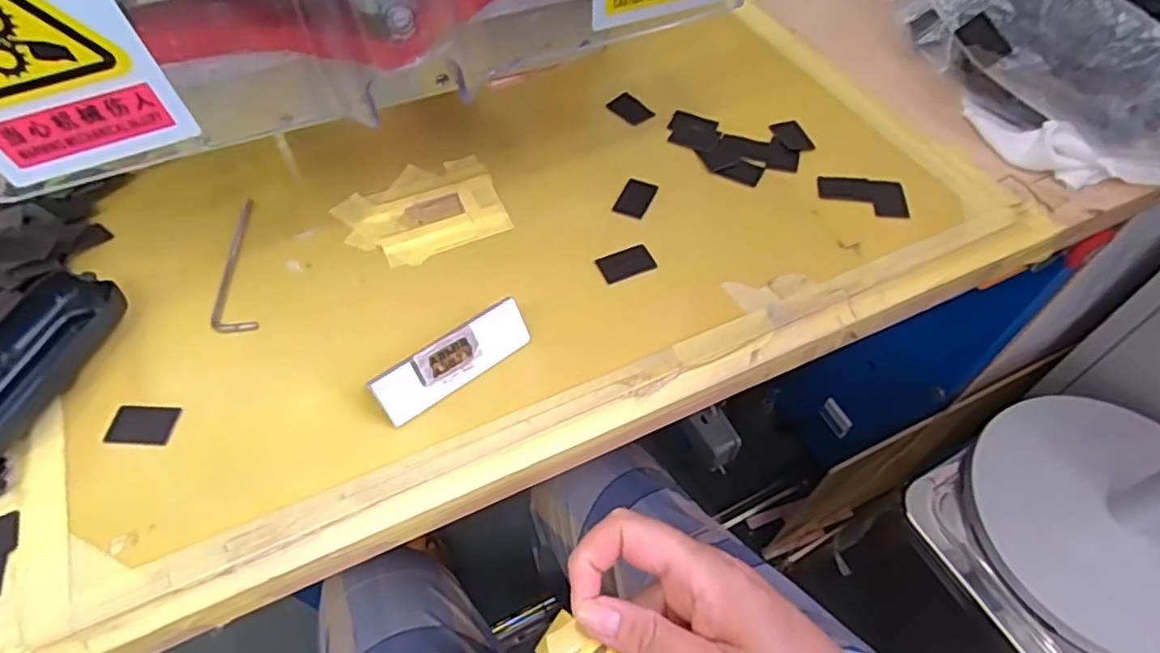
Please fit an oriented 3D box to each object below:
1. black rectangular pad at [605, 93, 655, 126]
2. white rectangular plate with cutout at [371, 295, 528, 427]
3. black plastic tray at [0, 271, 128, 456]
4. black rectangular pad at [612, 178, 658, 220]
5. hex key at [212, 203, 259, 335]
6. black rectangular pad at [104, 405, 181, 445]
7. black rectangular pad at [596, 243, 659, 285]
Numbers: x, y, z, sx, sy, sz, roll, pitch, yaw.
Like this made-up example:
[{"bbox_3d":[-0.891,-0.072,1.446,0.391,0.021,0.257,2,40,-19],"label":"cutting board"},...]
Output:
[{"bbox_3d":[0.041,-0.172,0.500,0.023,0.004,0.034,-38,62,-22],"label":"black rectangular pad"},{"bbox_3d":[-0.068,0.019,0.344,0.090,0.033,0.010,-34,41,-21],"label":"white rectangular plate with cutout"},{"bbox_3d":[-0.316,0.021,0.355,0.057,0.027,0.109,14,56,11],"label":"black plastic tray"},{"bbox_3d":[0.039,-0.091,0.440,0.023,0.004,0.036,19,57,15],"label":"black rectangular pad"},{"bbox_3d":[-0.227,-0.041,0.415,0.026,0.007,0.115,-17,54,-7],"label":"hex key"},{"bbox_3d":[-0.240,0.054,0.346,0.034,0.004,0.022,2,55,3],"label":"black rectangular pad"},{"bbox_3d":[0.030,-0.041,0.407,0.035,0.004,0.022,-20,56,-12],"label":"black rectangular pad"}]

